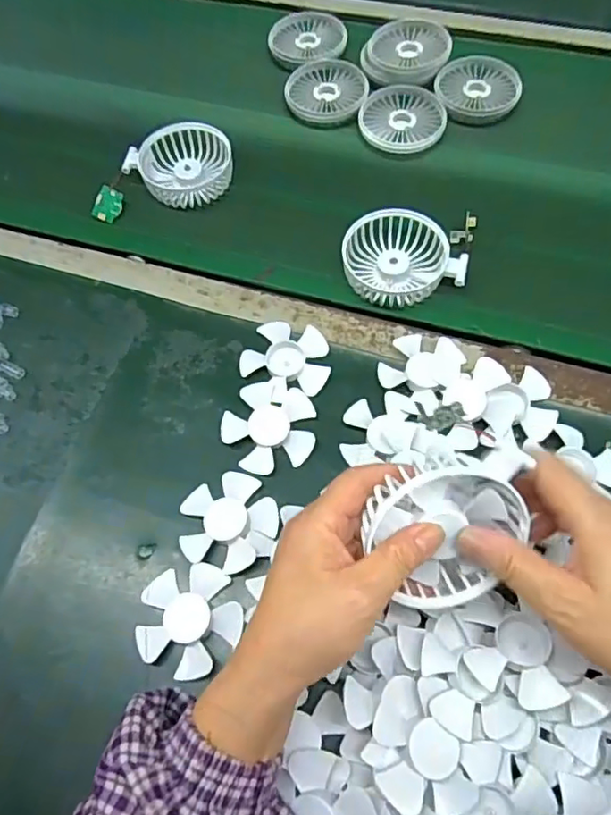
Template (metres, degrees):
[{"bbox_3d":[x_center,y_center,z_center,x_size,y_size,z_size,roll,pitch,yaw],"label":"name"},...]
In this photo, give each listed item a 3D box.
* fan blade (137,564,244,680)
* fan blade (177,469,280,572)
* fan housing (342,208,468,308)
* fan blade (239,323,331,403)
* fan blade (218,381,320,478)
[{"bbox_3d":[-0.079,0.144,0.395,0.069,0.013,0.071,-1,63,2],"label":"fan blade"},{"bbox_3d":[-0.057,0.083,0.422,0.070,0.011,0.068,-1,63,2],"label":"fan blade"},{"bbox_3d":[0.087,-0.133,0.522,0.103,0.030,0.085,1,63,4],"label":"fan housing"},{"bbox_3d":[-0.014,-0.039,0.483,0.071,0.013,0.070,40,72,20],"label":"fan blade"},{"bbox_3d":[-0.029,0.015,0.452,0.071,0.010,0.072,-1,63,2],"label":"fan blade"}]

